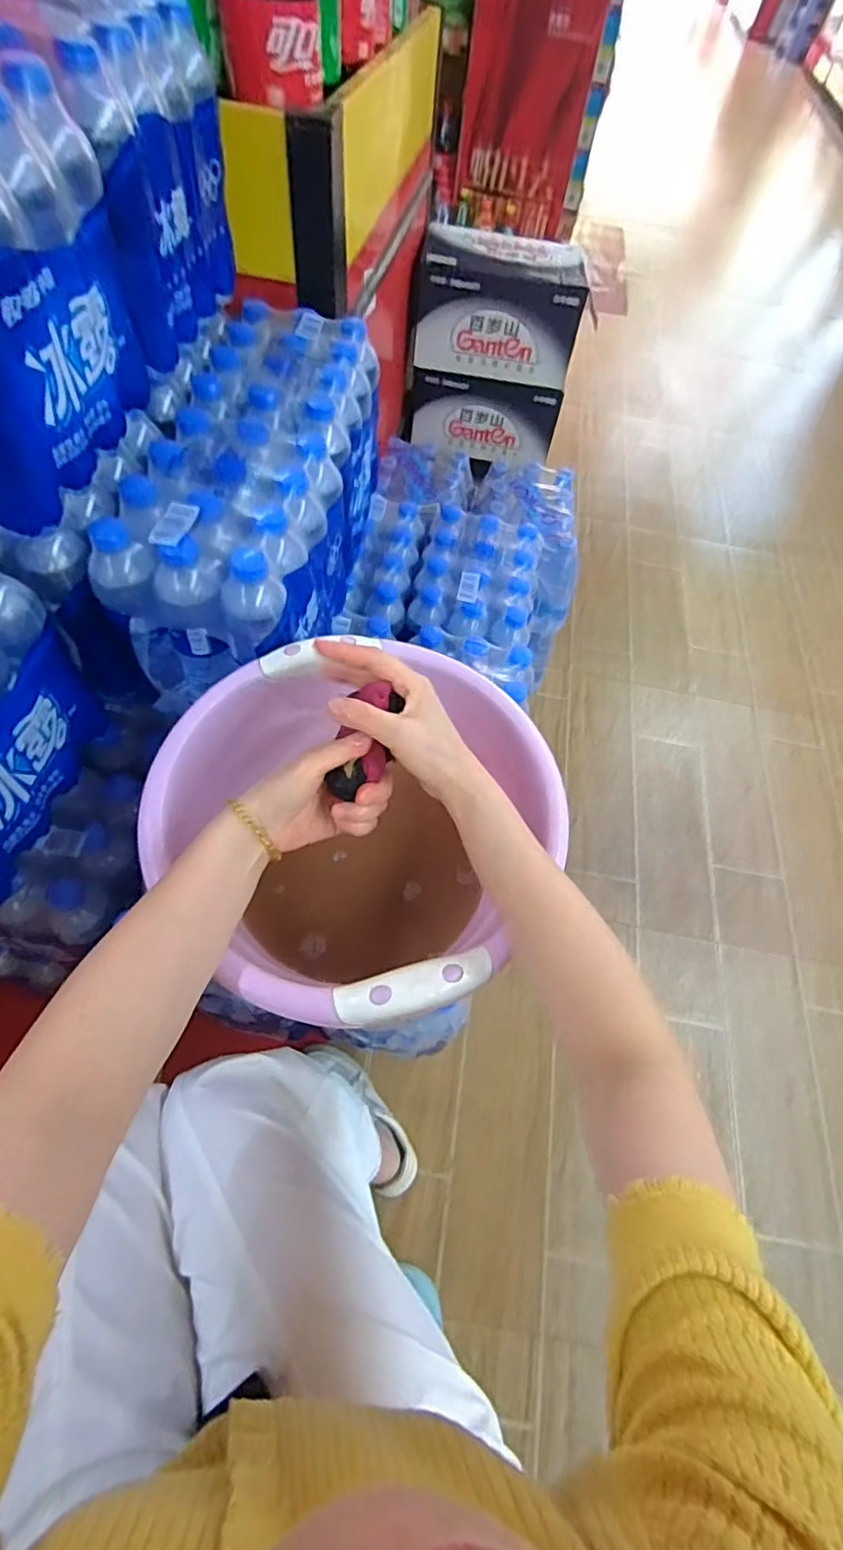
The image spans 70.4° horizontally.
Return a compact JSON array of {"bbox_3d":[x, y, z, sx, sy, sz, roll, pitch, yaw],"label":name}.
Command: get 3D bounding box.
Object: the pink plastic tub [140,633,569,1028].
[{"bbox_3d":[-0.048,0.048,0.553,0.328,0.153,0.338,-1,61,1],"label":"pink plastic tub"}]

